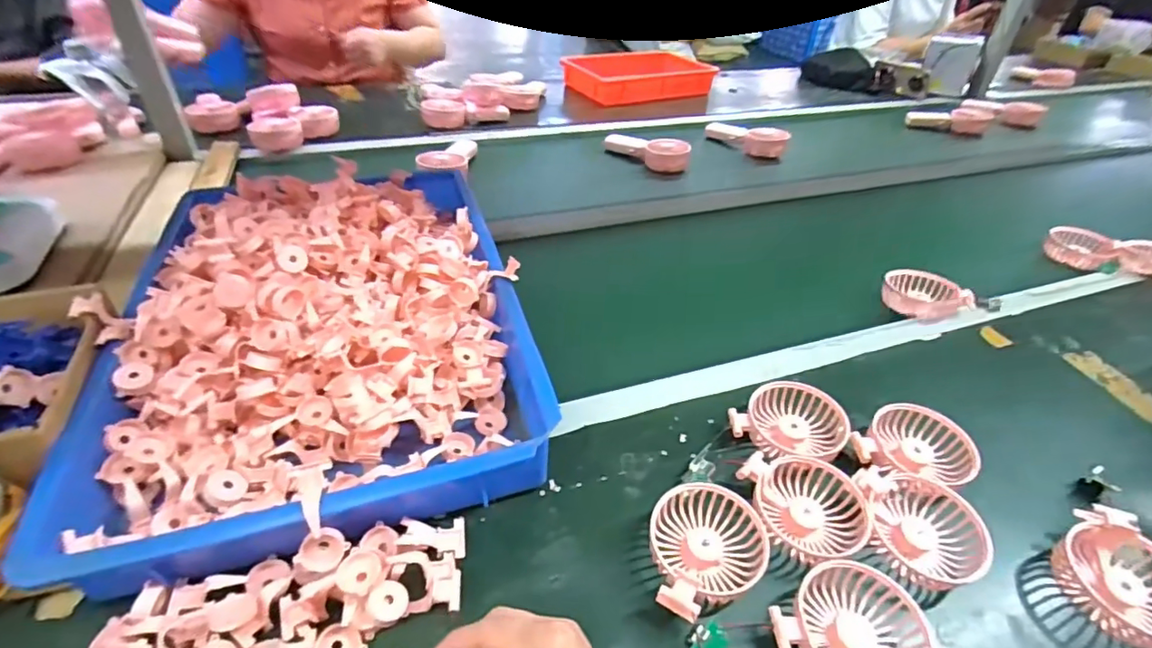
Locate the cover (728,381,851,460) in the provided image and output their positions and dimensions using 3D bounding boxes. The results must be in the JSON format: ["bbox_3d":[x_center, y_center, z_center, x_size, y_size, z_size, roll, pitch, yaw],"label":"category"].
[{"bbox_3d":[0.207,0.100,0.524,0.095,0.031,0.091,-27,48,-32],"label":"cover"}]

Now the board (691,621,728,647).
[{"bbox_3d":[0.094,0.226,0.381,0.030,0.007,0.024,-33,88,-29],"label":"board"}]

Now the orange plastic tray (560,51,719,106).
[{"bbox_3d":[0.167,-0.649,1.414,0.348,0.076,0.214,-13,42,-19],"label":"orange plastic tray"}]

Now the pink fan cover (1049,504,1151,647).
[{"bbox_3d":[0.434,0.202,0.425,0.088,0.046,0.088,-26,48,-31],"label":"pink fan cover"}]

